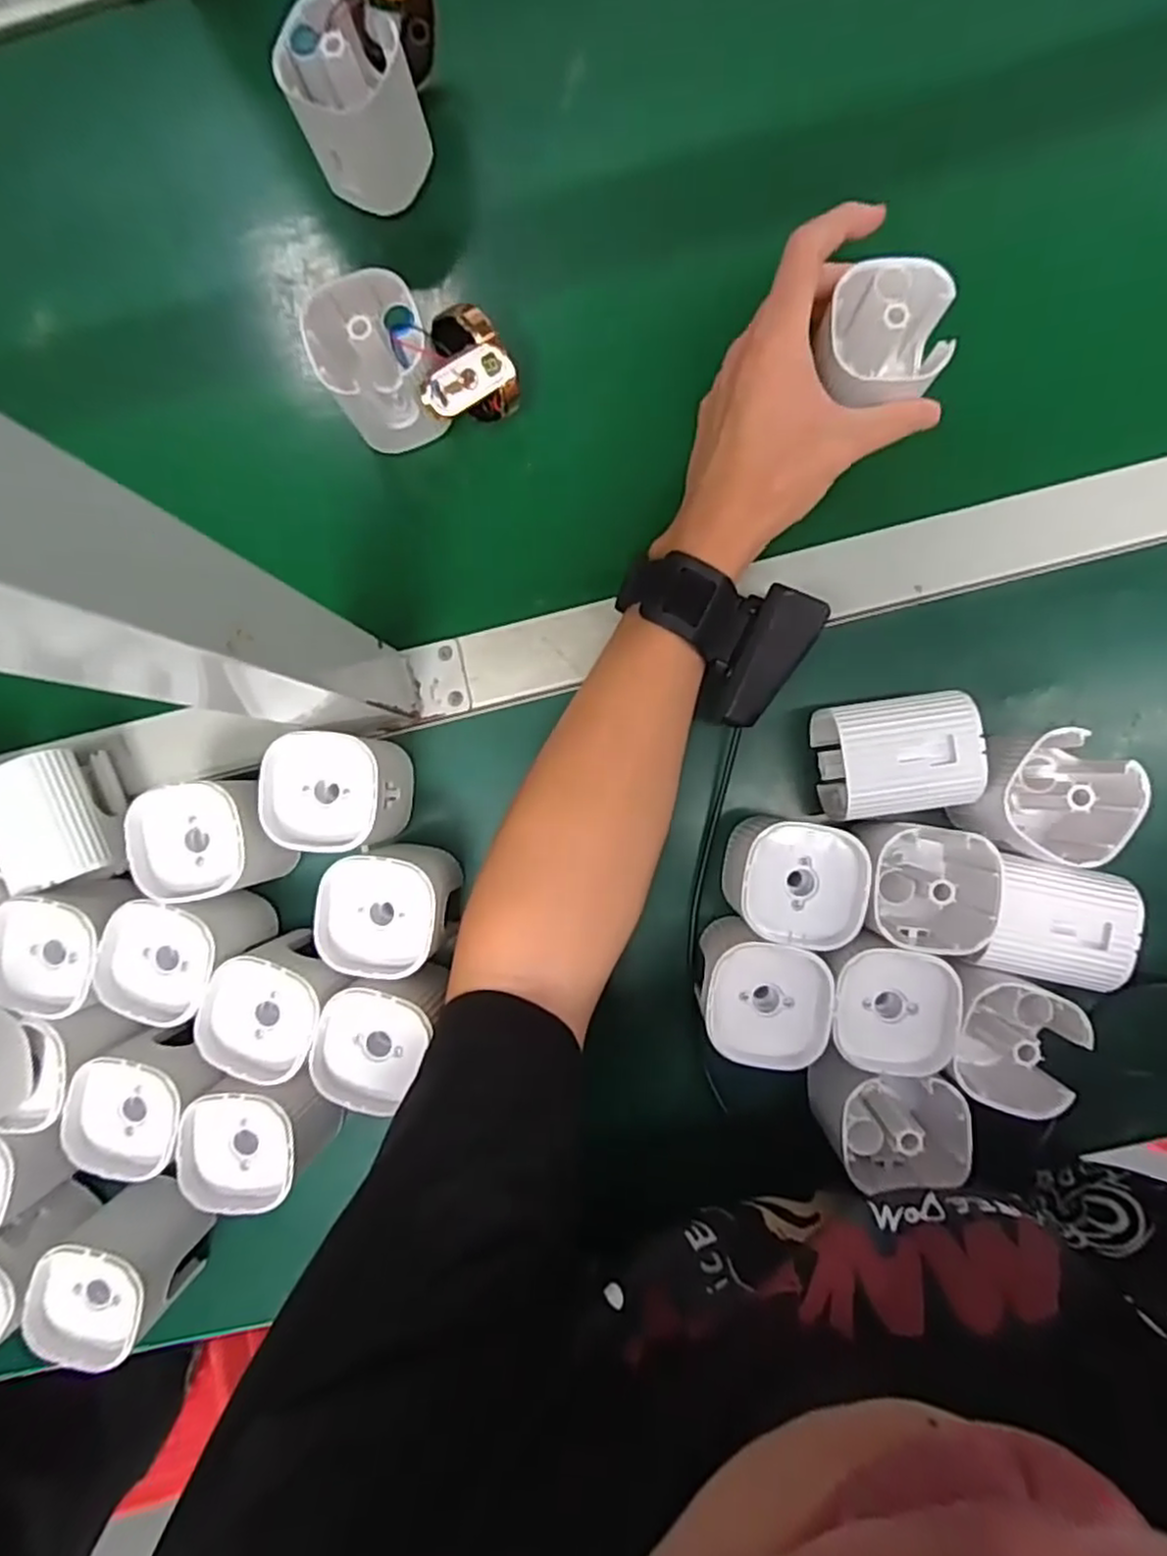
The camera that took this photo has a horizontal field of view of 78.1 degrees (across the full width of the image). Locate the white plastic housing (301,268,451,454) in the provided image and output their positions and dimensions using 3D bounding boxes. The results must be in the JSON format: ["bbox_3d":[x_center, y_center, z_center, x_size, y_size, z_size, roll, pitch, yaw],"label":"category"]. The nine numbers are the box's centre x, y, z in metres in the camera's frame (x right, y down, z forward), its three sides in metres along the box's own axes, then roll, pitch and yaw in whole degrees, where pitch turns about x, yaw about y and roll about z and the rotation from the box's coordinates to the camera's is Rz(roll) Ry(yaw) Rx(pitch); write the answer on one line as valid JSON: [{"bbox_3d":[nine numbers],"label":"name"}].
[{"bbox_3d":[-0.101,-0.206,0.363,0.057,0.061,0.065,-23,88,-1],"label":"white plastic housing"}]

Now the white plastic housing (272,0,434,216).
[{"bbox_3d":[-0.112,-0.337,0.362,0.059,0.059,0.056,0,90,3],"label":"white plastic housing"}]

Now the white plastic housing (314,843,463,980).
[{"bbox_3d":[-0.093,0.064,0.357,0.058,0.071,0.057,6,88,0],"label":"white plastic housing"}]

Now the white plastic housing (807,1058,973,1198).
[{"bbox_3d":[0.139,0.160,0.331,0.061,0.049,0.059,6,88,0],"label":"white plastic housing"}]

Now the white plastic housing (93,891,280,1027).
[{"bbox_3d":[-0.194,0.085,0.355,0.062,0.053,0.058,7,88,0],"label":"white plastic housing"}]

